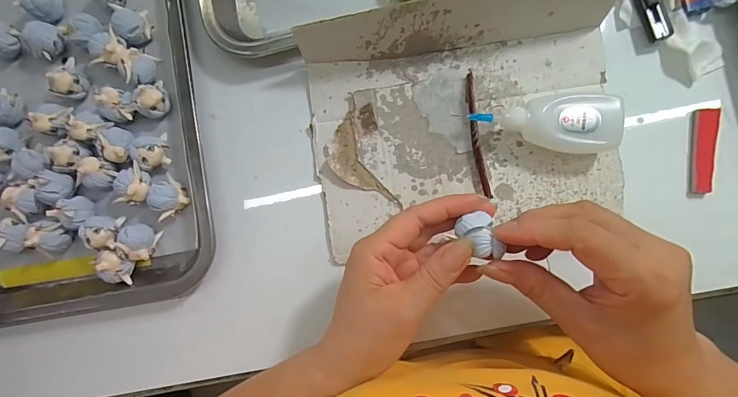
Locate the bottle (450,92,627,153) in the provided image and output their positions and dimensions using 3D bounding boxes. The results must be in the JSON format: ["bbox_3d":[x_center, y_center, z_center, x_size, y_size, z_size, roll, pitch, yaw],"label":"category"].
[{"bbox_3d":[0.127,-0.055,0.277,0.106,0.030,0.041,1,88,4],"label":"bottle"}]

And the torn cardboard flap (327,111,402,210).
[{"bbox_3d":[-0.009,-0.024,0.296,0.033,0.005,0.080,-31,86,2],"label":"torn cardboard flap"}]

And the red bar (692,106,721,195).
[{"bbox_3d":[0.254,-0.036,0.279,0.013,0.010,0.063,6,88,5],"label":"red bar"}]

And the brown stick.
[{"bbox_3d":[0.085,-0.051,0.289,0.010,0.010,0.100,-8,87,4],"label":"brown stick"}]

